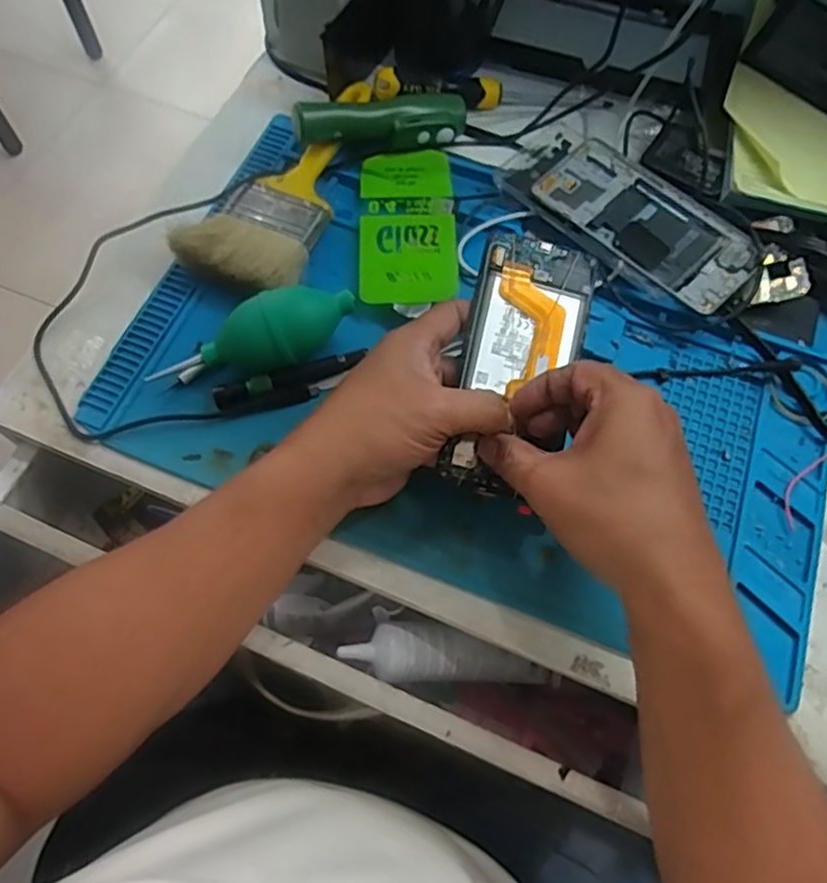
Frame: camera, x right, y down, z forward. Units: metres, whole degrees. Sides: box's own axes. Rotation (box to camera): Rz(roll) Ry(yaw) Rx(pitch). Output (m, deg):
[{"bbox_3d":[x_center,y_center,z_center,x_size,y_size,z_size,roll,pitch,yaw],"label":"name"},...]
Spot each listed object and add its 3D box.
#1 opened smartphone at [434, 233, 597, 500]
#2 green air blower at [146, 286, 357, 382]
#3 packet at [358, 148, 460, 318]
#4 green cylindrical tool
[{"bbox_3d":[0.065,-0.047,0.398,0.070,0.012,0.161,15,80,-7],"label":"opened smartphone"},{"bbox_3d":[-0.103,-0.065,0.427,0.138,0.044,0.043,-26,69,-13],"label":"green air blower"},{"bbox_3d":[-0.004,-0.159,0.485,0.070,0.013,0.150,0,66,-2],"label":"packet"},{"bbox_3d":[-0.023,-0.248,0.508,0.138,0.027,0.034,-11,68,-18],"label":"green cylindrical tool"}]

